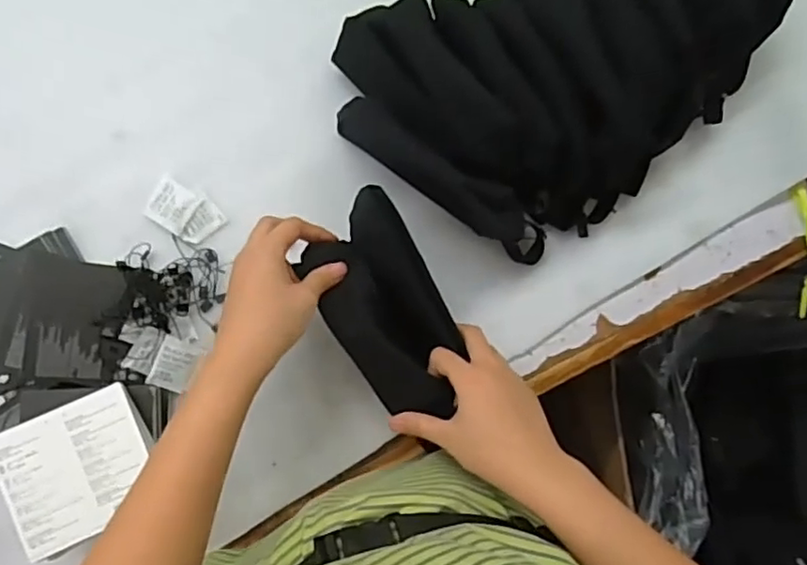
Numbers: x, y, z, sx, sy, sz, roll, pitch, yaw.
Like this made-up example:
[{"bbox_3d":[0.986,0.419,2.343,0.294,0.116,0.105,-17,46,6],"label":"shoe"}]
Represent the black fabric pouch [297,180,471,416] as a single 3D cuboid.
[{"bbox_3d":[-0.013,0.021,0.487,0.083,0.034,0.170,-29,88,-8],"label":"black fabric pouch"}]

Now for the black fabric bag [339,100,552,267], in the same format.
[{"bbox_3d":[0.034,-0.085,0.541,0.209,0.073,0.047,32,82,-2],"label":"black fabric bag"}]

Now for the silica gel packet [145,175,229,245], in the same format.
[{"bbox_3d":[-0.193,-0.062,0.547,0.062,0.011,0.041,33,82,-2],"label":"silica gel packet"}]

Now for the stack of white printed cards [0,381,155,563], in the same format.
[{"bbox_3d":[-0.233,0.135,0.443,0.099,0.010,0.093,-24,87,-8],"label":"stack of white printed cards"}]

